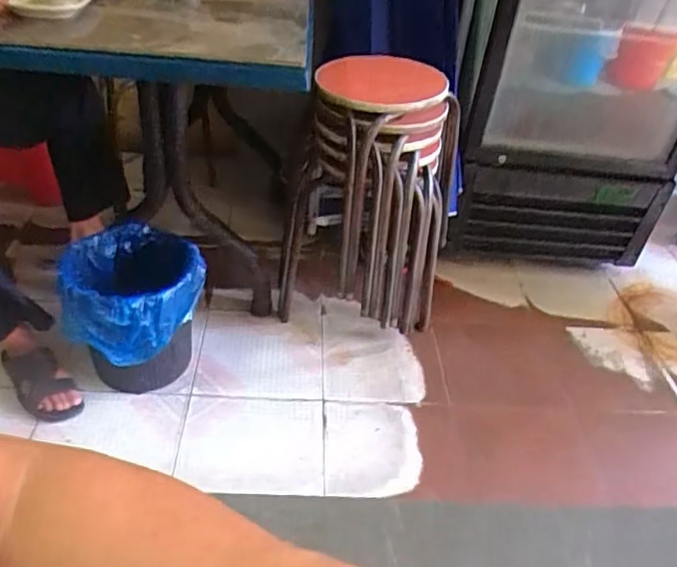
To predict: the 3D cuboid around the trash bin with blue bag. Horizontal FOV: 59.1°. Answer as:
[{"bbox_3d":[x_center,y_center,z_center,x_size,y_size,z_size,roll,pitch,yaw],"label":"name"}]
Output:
[{"bbox_3d":[-0.455,0.062,1.361,0.294,0.282,0.281,-8,40,-18],"label":"trash bin with blue bag"}]

